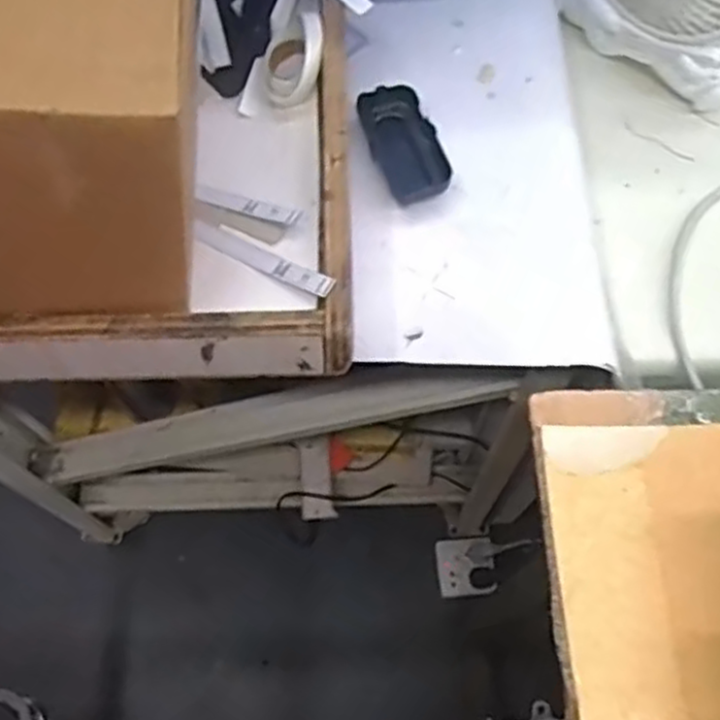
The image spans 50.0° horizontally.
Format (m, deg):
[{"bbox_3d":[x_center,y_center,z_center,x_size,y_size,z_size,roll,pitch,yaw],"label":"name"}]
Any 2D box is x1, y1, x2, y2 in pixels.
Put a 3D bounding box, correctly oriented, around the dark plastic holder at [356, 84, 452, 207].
[{"bbox_3d":[0.037,-0.168,0.611,0.055,0.024,0.105,-19,66,-9],"label":"dark plastic holder"}]

